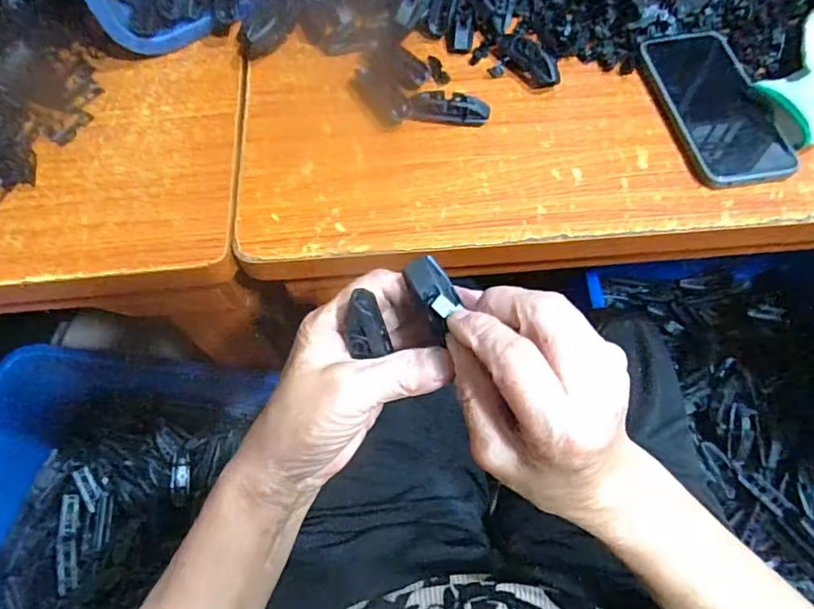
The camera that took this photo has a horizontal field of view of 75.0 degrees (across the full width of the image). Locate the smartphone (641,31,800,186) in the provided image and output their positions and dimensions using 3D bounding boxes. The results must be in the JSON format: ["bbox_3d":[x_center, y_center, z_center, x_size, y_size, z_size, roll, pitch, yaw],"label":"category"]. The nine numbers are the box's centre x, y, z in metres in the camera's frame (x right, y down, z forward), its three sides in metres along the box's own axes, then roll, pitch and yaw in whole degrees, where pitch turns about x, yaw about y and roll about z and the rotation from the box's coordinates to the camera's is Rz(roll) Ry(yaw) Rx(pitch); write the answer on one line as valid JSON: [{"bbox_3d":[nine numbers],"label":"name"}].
[{"bbox_3d":[0.263,-0.170,0.451,0.080,0.012,0.167,-10,64,-3],"label":"smartphone"}]

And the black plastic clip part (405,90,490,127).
[{"bbox_3d":[0.034,-0.169,0.455,0.070,0.018,0.026,-4,64,0],"label":"black plastic clip part"}]

